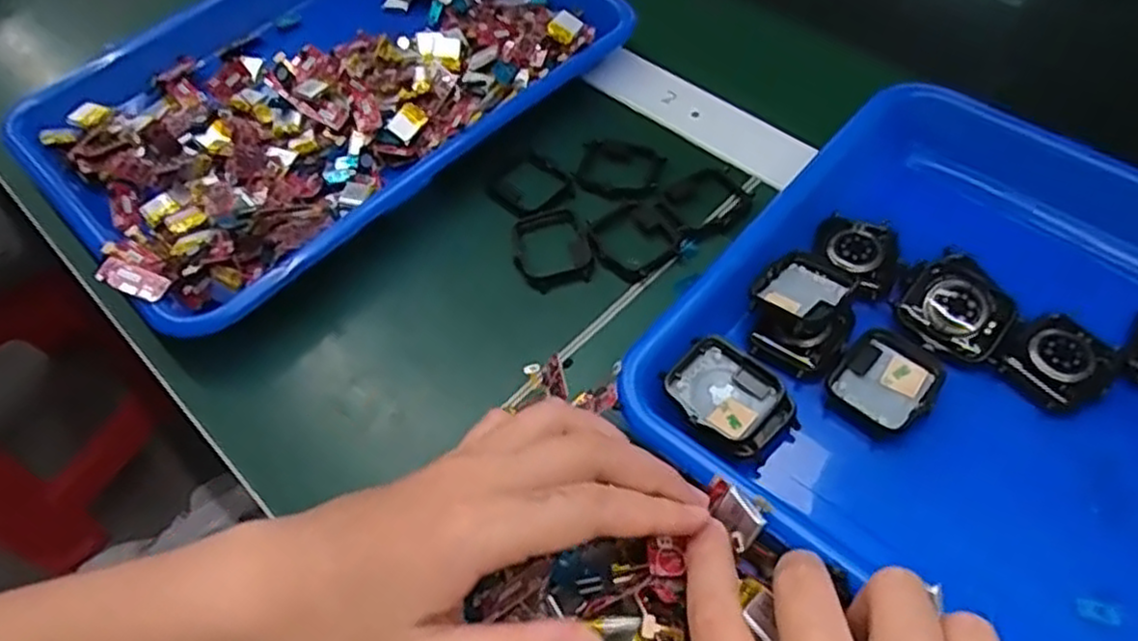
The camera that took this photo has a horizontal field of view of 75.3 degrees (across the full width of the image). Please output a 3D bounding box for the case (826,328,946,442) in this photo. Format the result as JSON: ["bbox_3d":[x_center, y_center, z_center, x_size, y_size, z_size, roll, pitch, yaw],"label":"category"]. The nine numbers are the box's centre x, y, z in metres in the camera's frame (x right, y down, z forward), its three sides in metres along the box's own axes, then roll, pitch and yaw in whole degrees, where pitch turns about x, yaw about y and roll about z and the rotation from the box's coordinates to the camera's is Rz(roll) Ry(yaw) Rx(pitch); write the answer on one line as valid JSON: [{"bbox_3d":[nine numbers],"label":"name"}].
[{"bbox_3d":[0.132,0.028,0.311,0.038,0.015,0.043,33,63,23],"label":"case"}]

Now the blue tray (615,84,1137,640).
[{"bbox_3d":[0.224,0.032,0.290,0.322,0.049,0.268,35,64,24],"label":"blue tray"}]

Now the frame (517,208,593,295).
[{"bbox_3d":[-0.010,-0.037,0.383,0.038,0.008,0.048,-16,56,-7],"label":"frame"}]

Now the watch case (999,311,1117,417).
[{"bbox_3d":[0.204,0.017,0.306,0.042,0.009,0.035,-36,61,-19],"label":"watch case"}]

